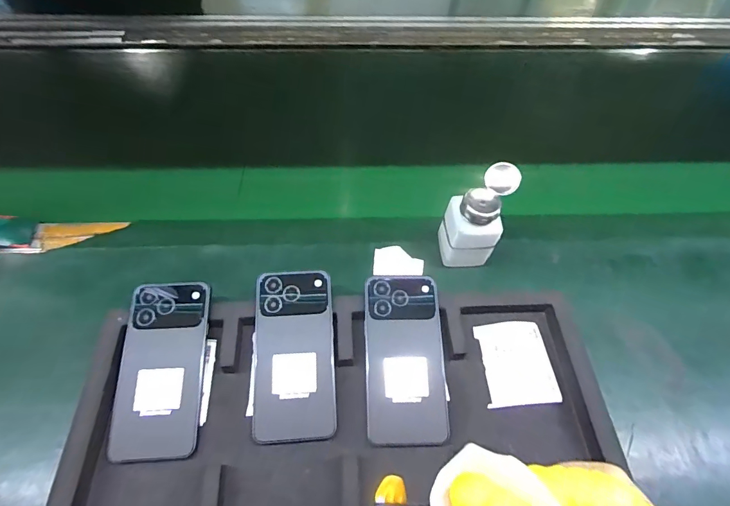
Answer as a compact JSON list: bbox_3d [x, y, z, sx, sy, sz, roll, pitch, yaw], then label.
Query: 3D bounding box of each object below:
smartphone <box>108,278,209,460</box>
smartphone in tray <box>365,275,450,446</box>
[{"bbox_3d":[-0.191,0.106,0.380,0.074,0.007,0.158,-1,67,-8],"label":"smartphone"},{"bbox_3d":[0.041,0.100,0.396,0.077,0.008,0.157,1,68,-4],"label":"smartphone in tray"}]

